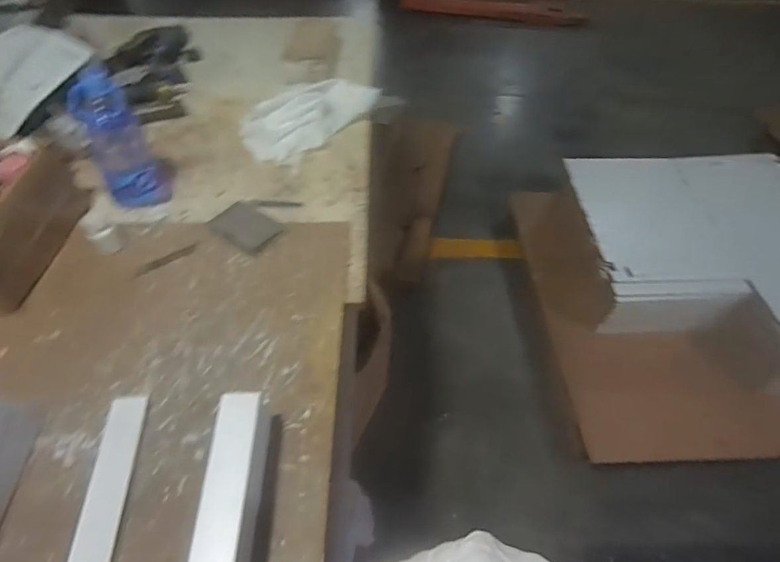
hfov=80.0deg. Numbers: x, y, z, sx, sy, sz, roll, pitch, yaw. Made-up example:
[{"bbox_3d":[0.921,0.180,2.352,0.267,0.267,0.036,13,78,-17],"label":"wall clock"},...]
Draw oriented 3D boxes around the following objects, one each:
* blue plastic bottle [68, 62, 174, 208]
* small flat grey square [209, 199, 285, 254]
[{"bbox_3d":[-0.437,-0.224,0.749,0.094,0.218,0.095,-28,55,-20],"label":"blue plastic bottle"},{"bbox_3d":[-0.235,-0.089,0.762,0.115,0.016,0.075,31,56,25],"label":"small flat grey square"}]

